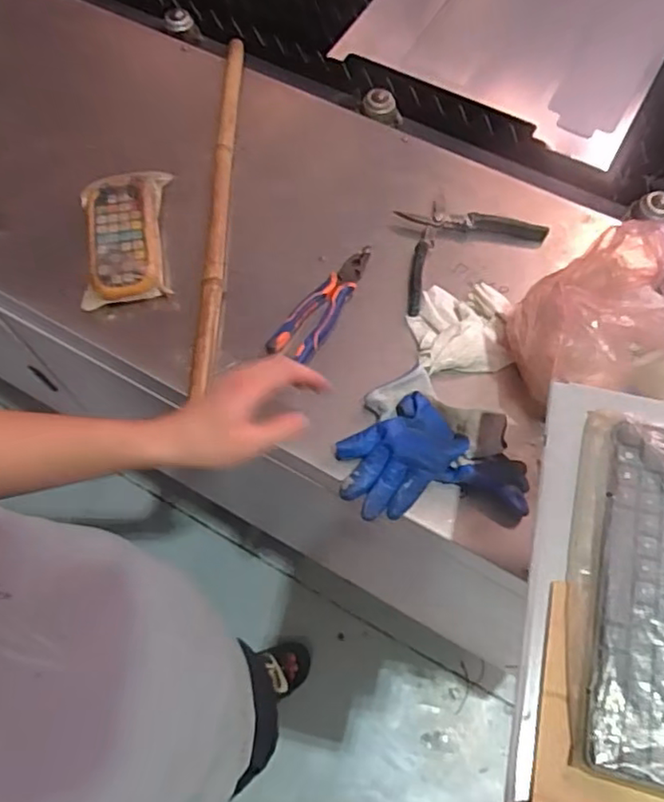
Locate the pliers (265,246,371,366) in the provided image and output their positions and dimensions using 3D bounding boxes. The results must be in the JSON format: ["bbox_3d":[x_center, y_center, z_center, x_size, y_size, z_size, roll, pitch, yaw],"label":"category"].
[{"bbox_3d":[-0.002,-0.124,0.800,0.058,0.025,0.194,38,71,15],"label":"pliers"}]

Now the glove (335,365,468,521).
[{"bbox_3d":[0.081,0.049,0.707,0.174,0.045,0.134,-40,72,-16],"label":"glove"}]

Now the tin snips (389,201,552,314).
[{"bbox_3d":[0.166,-0.220,0.845,0.221,0.034,0.142,-27,69,-12],"label":"tin snips"}]

